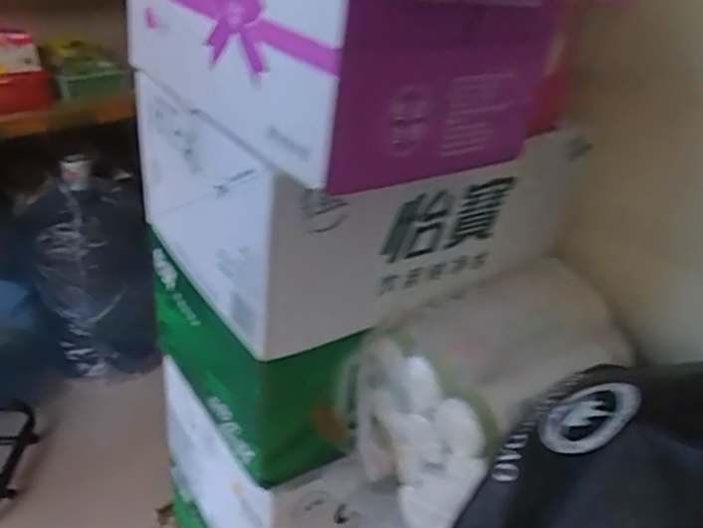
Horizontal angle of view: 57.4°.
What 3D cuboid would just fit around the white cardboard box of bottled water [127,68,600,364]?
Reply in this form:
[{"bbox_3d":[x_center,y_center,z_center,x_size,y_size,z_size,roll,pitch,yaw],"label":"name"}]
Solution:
[{"bbox_3d":[0.005,-0.092,0.661,0.361,0.158,0.296,-19,37,-32],"label":"white cardboard box of bottled water"}]

